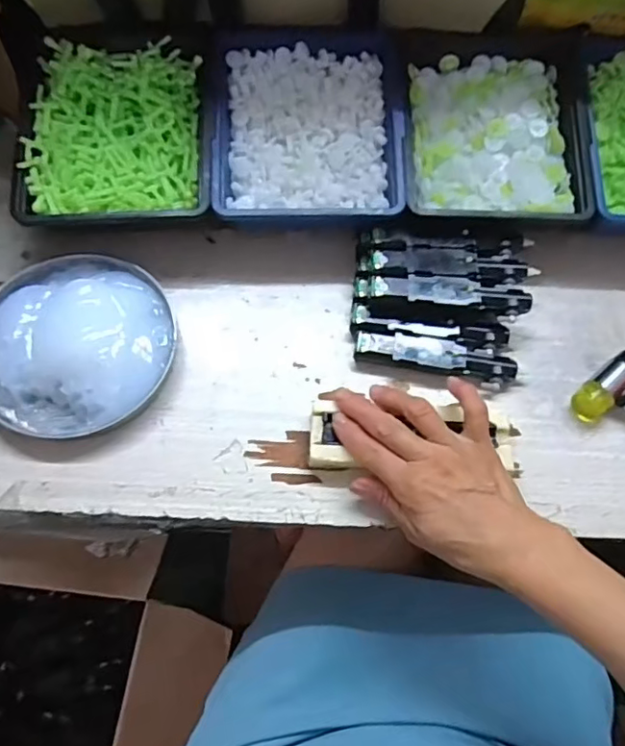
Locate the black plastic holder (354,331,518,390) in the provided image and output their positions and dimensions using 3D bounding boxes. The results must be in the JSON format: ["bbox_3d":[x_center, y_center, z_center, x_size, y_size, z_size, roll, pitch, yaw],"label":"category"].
[{"bbox_3d":[0.093,-0.011,0.433,0.119,0.020,0.027,11,68,2],"label":"black plastic holder"}]

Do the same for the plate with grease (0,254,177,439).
[{"bbox_3d":[-0.177,-0.026,0.424,0.145,0.028,0.139,1,68,-3],"label":"plate with grease"}]

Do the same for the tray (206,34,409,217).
[{"bbox_3d":[-0.003,-0.195,0.451,0.148,0.037,0.158,1,68,-3],"label":"tray"}]

